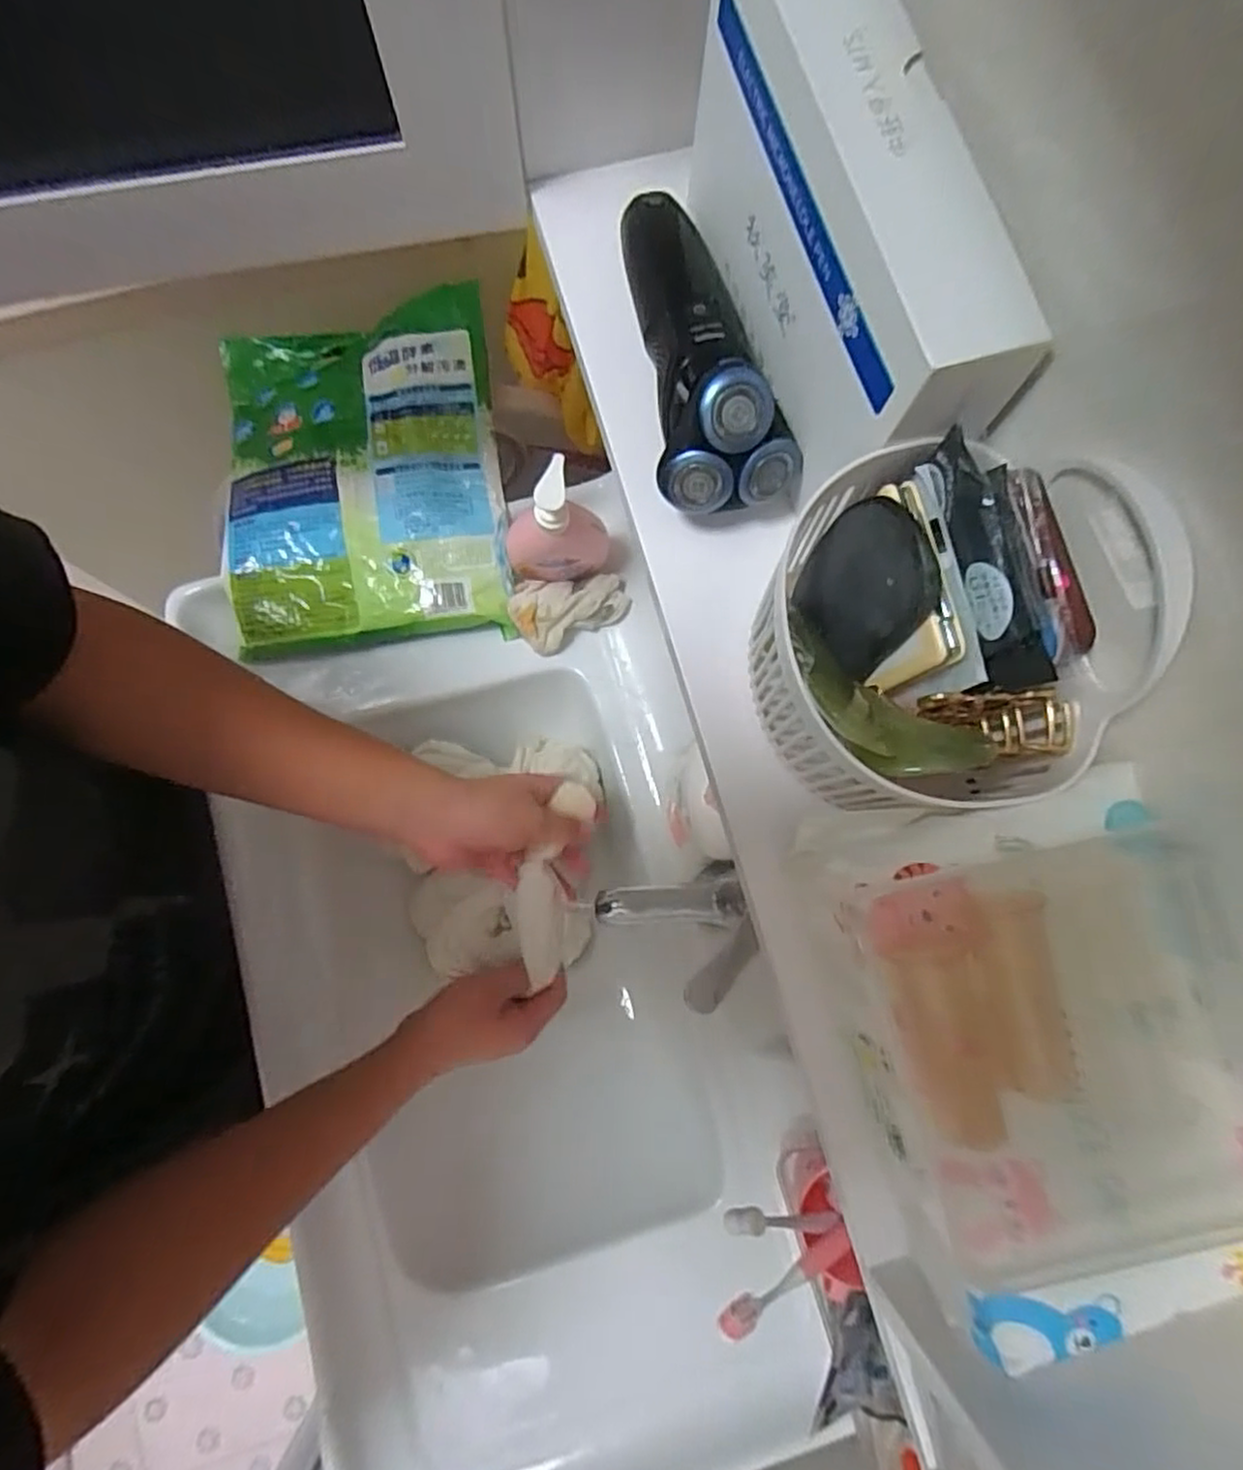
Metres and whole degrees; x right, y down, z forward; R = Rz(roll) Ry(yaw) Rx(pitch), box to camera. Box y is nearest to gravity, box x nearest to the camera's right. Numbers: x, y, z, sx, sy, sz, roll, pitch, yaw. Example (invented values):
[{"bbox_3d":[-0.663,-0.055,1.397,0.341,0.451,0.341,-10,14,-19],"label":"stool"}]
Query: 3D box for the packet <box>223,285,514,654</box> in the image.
[{"bbox_3d":[-0.244,-0.243,0.682,0.250,0.084,0.320,-8,80,-3],"label":"packet"}]

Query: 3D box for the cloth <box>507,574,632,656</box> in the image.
[{"bbox_3d":[-0.048,-0.115,0.678,0.110,0.051,0.060,-6,80,-2],"label":"cloth"}]

